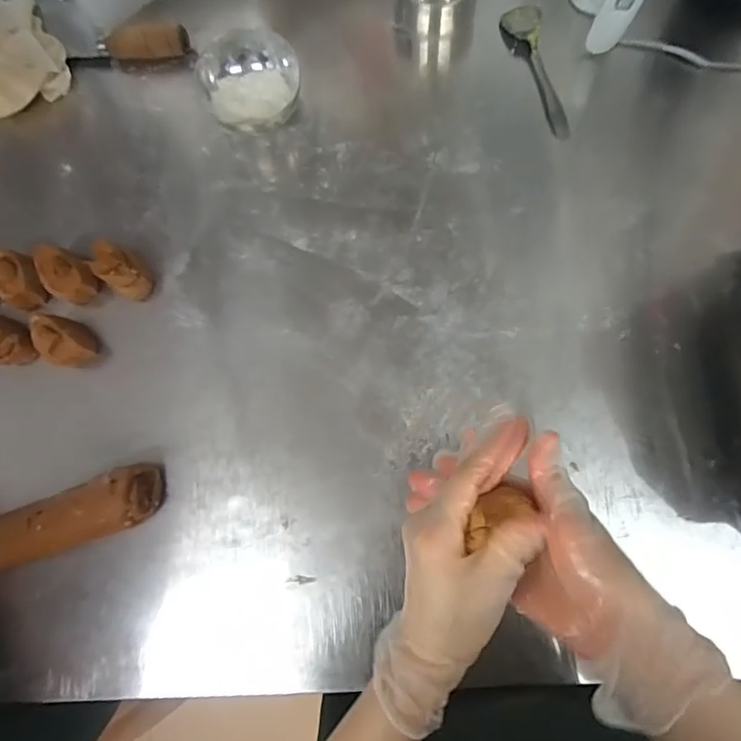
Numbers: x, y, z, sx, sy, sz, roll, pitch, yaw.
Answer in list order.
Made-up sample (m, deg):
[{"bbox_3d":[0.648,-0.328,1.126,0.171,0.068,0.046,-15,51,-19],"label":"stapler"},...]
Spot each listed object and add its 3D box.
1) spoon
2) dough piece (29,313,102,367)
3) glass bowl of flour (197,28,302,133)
[{"bbox_3d":[0.188,-0.334,0.559,0.040,0.020,0.160,-16,83,1],"label":"spoon"},{"bbox_3d":[-0.324,-0.030,0.537,0.057,0.040,0.048,13,84,5],"label":"dough piece"},{"bbox_3d":[-0.125,-0.308,0.555,0.101,0.054,0.110,0,83,3],"label":"glass bowl of flour"}]

